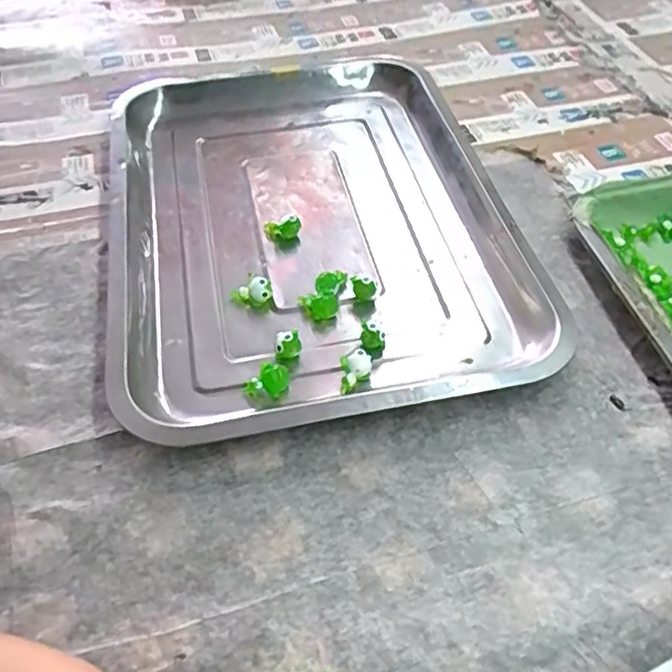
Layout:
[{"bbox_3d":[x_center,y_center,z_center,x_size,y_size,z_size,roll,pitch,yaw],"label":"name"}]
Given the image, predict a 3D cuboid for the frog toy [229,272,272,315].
[{"bbox_3d":[-0.053,-0.026,0.384,0.024,0.020,0.016,-7,51,-6],"label":"frog toy"}]

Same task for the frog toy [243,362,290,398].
[{"bbox_3d":[-0.039,0.025,0.342,0.026,0.017,0.013,-7,51,-6],"label":"frog toy"}]

